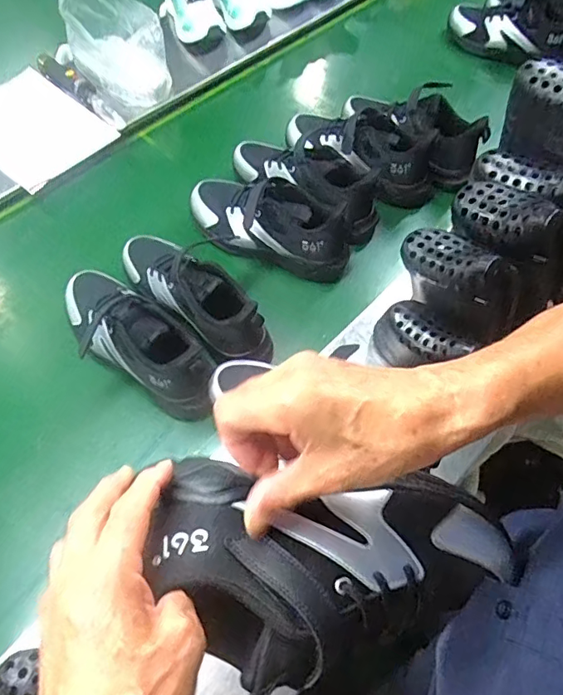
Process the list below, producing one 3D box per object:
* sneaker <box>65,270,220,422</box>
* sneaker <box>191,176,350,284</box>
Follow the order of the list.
[{"bbox_3d":[-0.182,-0.021,0.655,0.272,0.112,0.096,34,65,16],"label":"sneaker"},{"bbox_3d":[-0.021,-0.188,0.756,0.262,0.092,0.085,20,62,9],"label":"sneaker"}]

